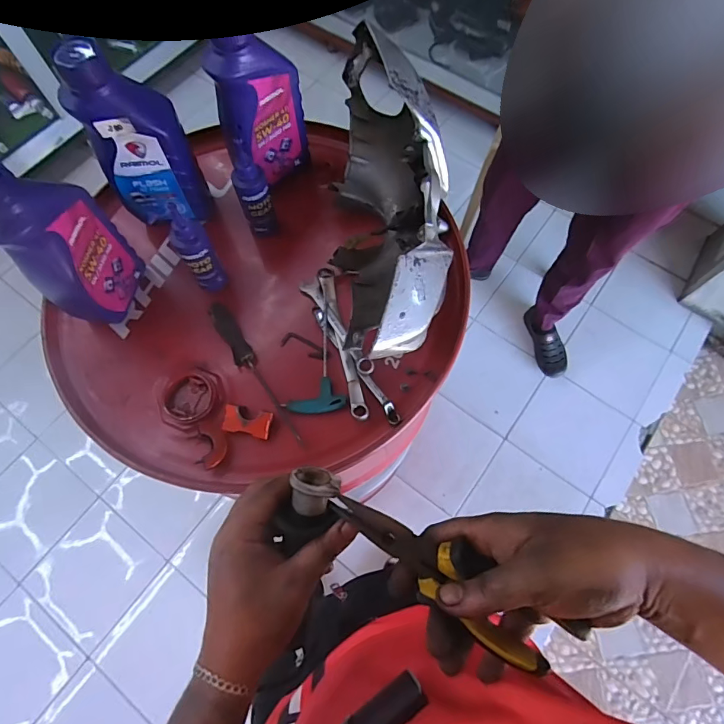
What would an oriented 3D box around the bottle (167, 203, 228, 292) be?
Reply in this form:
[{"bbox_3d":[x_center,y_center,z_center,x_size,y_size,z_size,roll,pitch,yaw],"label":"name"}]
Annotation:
[{"bbox_3d":[-0.206,-0.137,0.557,0.038,0.139,0.032,-27,72,-10],"label":"bottle"}]

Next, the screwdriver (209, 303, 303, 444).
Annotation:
[{"bbox_3d":[-0.140,0.013,0.562,0.026,0.024,0.210,-29,72,-10],"label":"screwdriver"}]

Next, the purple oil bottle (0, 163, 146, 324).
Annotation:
[{"bbox_3d":[-0.339,-0.130,0.497,0.058,0.227,0.114,11,70,4],"label":"purple oil bottle"}]

